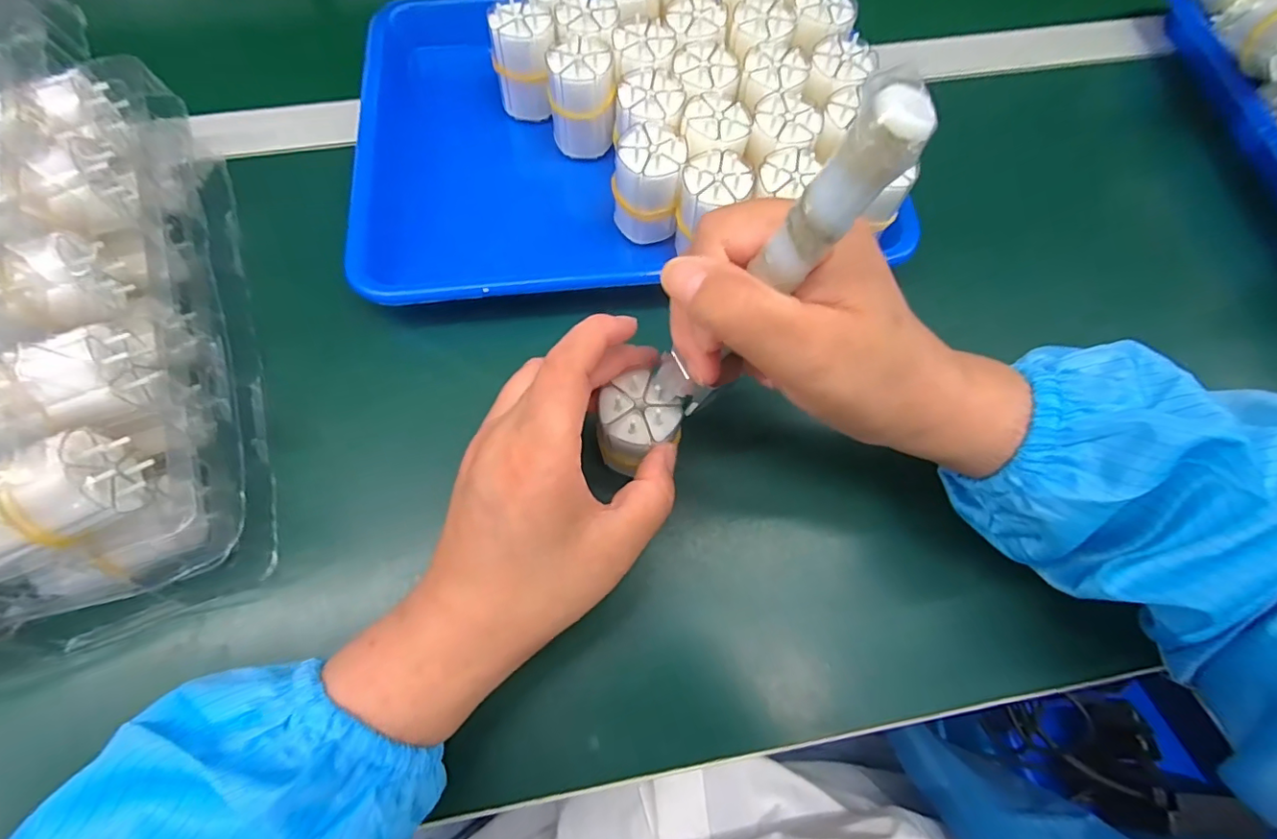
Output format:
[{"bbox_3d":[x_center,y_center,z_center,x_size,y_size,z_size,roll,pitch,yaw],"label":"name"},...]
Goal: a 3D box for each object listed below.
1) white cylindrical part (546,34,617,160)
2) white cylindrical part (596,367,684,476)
[{"bbox_3d":[-0.035,-0.199,0.339,0.038,0.056,0.037,1,69,-2],"label":"white cylindrical part"},{"bbox_3d":[0.000,0.000,0.250,0.039,0.022,0.039,-14,70,-7],"label":"white cylindrical part"}]

